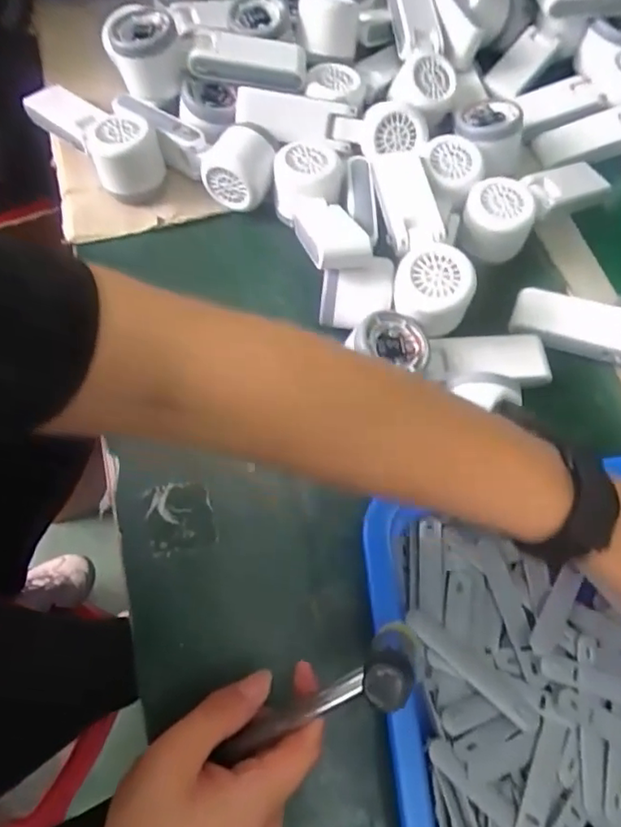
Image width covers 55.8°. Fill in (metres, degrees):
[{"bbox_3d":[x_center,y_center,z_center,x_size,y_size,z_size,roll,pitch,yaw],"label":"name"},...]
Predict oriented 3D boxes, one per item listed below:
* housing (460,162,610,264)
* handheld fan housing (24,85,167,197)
[{"bbox_3d":[0.193,-0.186,0.516,0.158,0.054,0.061,-35,72,-17],"label":"housing"},{"bbox_3d":[-0.196,-0.261,0.526,0.062,0.048,0.172,-38,73,-18],"label":"handheld fan housing"}]

